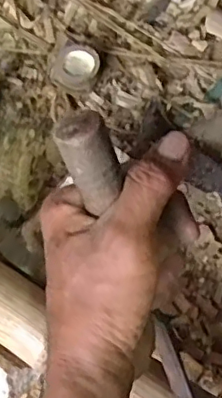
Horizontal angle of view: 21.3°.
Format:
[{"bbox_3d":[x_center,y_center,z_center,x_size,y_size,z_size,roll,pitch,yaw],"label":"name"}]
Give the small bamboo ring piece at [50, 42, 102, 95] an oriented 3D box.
[{"bbox_3d":[-0.035,-0.138,0.614,0.048,0.024,0.056,21,70,6],"label":"small bamboo ring piece"}]

